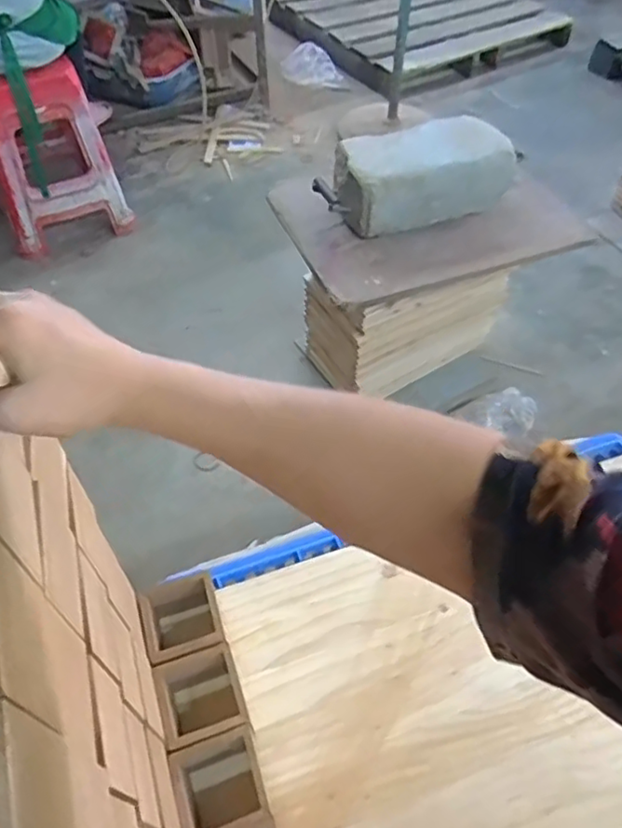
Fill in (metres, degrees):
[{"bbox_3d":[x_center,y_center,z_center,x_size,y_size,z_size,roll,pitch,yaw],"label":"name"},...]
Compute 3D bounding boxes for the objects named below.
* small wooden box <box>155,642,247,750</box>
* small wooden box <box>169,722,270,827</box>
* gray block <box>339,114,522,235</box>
[{"bbox_3d":[-0.122,0.342,0.722,0.091,0.110,0.090,-15,54,-12],"label":"small wooden box"},{"bbox_3d":[-0.095,0.404,0.659,0.083,0.091,0.090,-15,54,-12],"label":"small wooden box"},{"bbox_3d":[0.230,-0.497,1.241,0.353,0.159,0.168,-14,54,-12],"label":"gray block"}]

